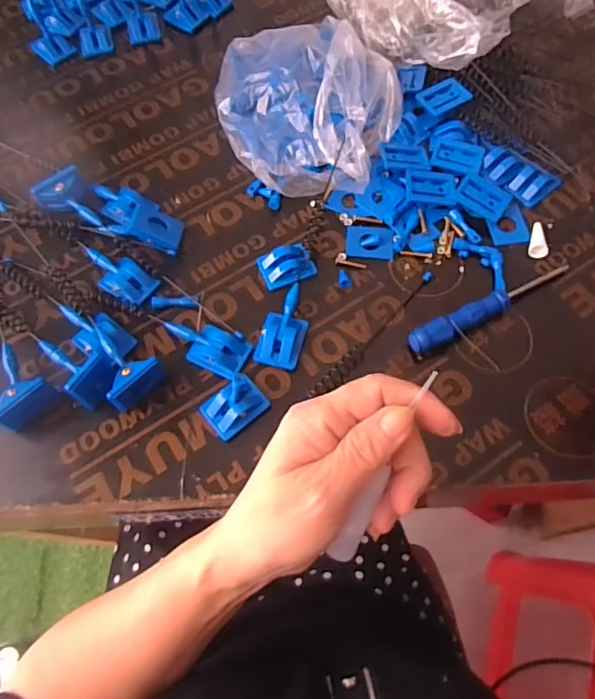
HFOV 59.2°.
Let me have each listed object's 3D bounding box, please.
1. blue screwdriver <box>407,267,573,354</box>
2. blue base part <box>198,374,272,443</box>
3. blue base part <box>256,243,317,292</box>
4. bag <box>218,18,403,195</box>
[{"bbox_3d":[0.154,-0.035,0.413,0.149,0.022,0.017,-26,67,-9],"label":"blue screwdriver"},{"bbox_3d":[-0.048,0.042,0.392,0.044,0.019,0.038,-39,70,-14],"label":"blue base part"},{"bbox_3d":[-0.009,-0.071,0.443,0.044,0.013,0.036,-17,66,-5],"label":"blue base part"},{"bbox_3d":[0.010,-0.237,0.496,0.160,0.054,0.198,-17,66,-5],"label":"bag"}]

